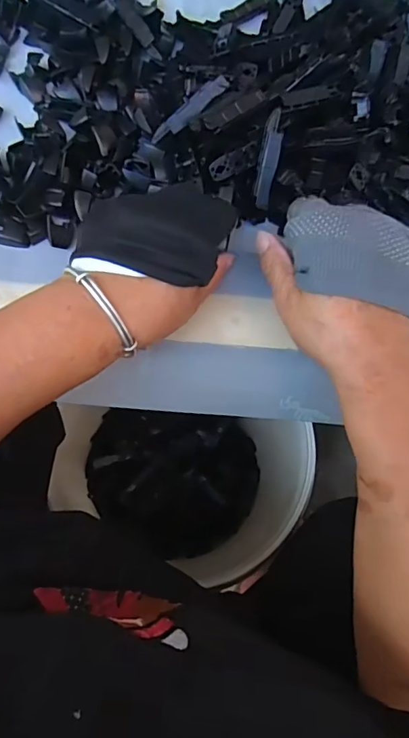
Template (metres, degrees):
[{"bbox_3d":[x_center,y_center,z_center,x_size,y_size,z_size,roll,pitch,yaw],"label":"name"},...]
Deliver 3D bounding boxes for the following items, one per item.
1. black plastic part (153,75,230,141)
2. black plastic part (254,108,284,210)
[{"bbox_3d":[-0.010,-0.182,0.347,0.063,0.005,0.012,-36,75,9],"label":"black plastic part"},{"bbox_3d":[0.045,-0.145,0.345,0.014,0.007,0.063,8,114,1],"label":"black plastic part"}]

